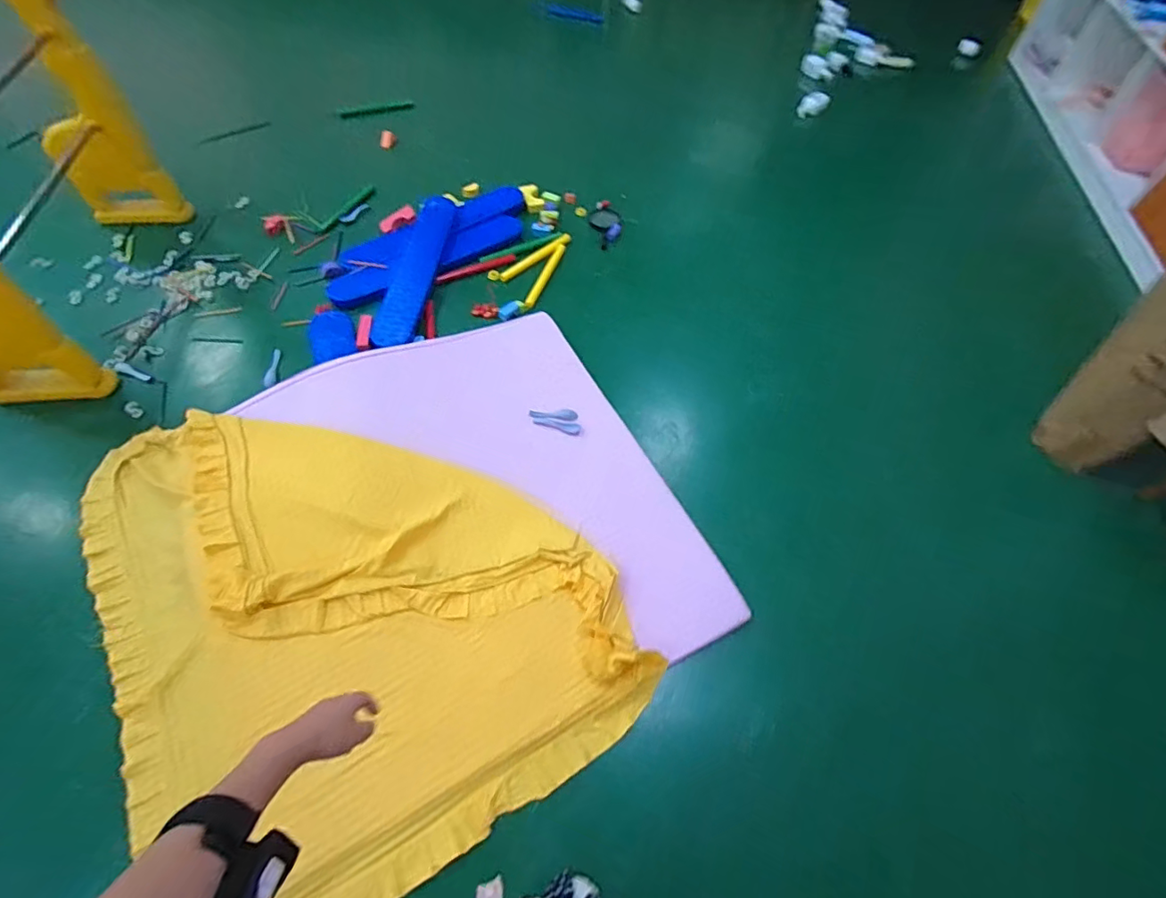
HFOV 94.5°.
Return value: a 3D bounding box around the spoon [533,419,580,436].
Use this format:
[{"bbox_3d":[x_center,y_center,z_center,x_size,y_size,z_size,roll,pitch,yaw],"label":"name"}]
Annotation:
[{"bbox_3d":[-0.080,-0.077,1.712,0.153,0.008,0.042,19,58,11],"label":"spoon"}]

